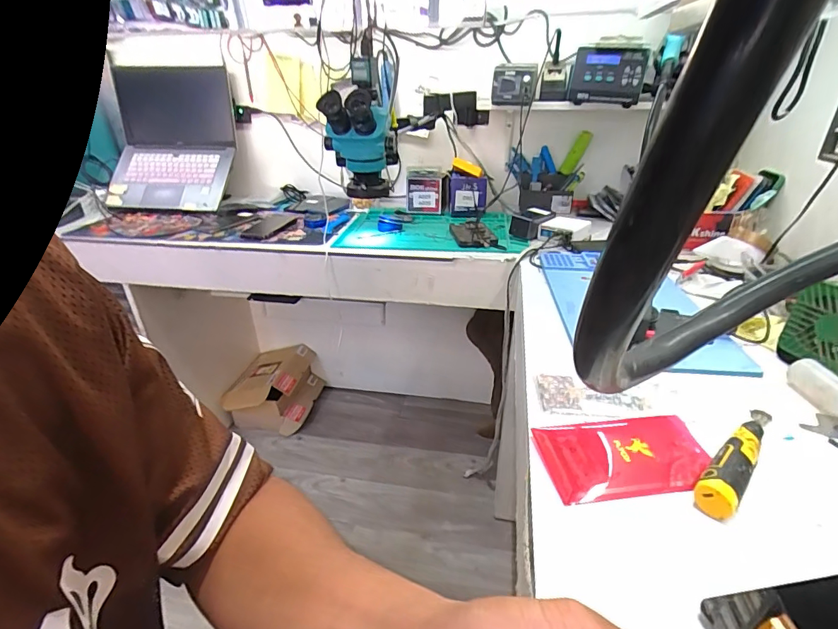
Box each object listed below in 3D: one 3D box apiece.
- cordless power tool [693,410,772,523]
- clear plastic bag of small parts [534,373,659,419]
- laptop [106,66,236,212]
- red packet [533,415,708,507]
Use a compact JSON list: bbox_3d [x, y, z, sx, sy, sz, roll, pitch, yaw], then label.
[{"bbox_3d":[0.301,0.131,0.410,0.162,0.031,0.029,-24,36,-37],"label":"cordless power tool"},{"bbox_3d":[0.203,0.093,0.494,0.133,0.012,0.061,4,28,8],"label":"clear plastic bag of small parts"},{"bbox_3d":[-0.673,-0.465,1.162,0.326,0.330,0.156,4,28,9],"label":"laptop"},{"bbox_3d":[0.201,0.137,0.428,0.162,0.013,0.092,-3,28,-5],"label":"red packet"}]

